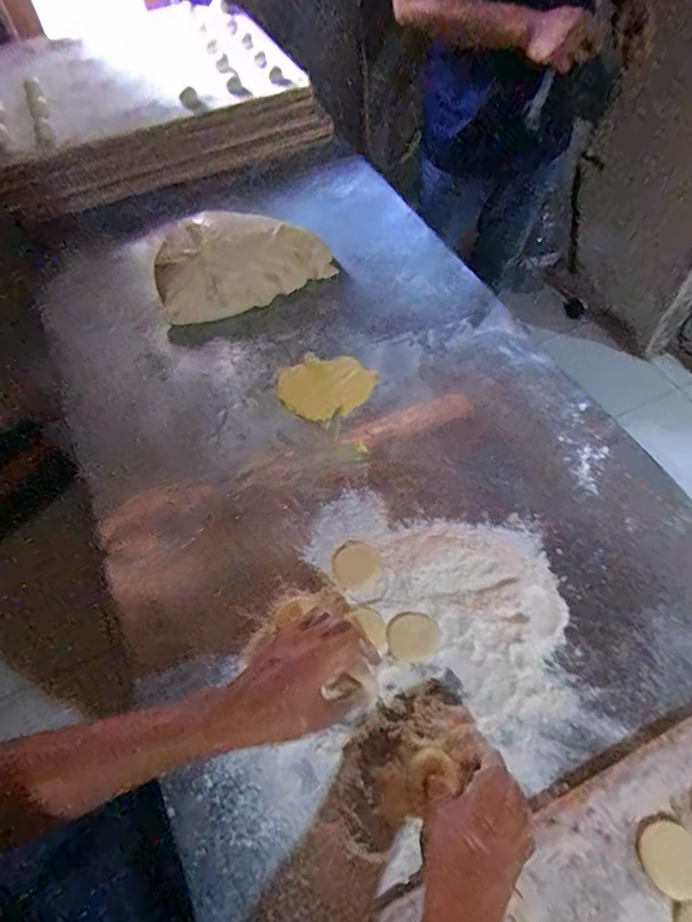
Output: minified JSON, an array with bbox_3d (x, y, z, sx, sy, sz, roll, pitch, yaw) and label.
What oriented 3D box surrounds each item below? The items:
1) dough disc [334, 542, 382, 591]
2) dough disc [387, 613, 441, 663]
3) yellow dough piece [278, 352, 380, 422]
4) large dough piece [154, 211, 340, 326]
[{"bbox_3d":[0.011,0.111,0.557,0.048,0.009,0.051,-1,59,1],"label":"dough disc"},{"bbox_3d":[0.068,0.177,0.521,0.048,0.004,0.049,-1,75,5],"label":"dough disc"},{"bbox_3d":[-0.030,-0.101,0.687,0.109,0.004,0.110,-1,59,1],"label":"yellow dough piece"},{"bbox_3d":[-0.160,-0.312,0.774,0.259,0.068,0.160,-22,61,-11],"label":"large dough piece"}]

